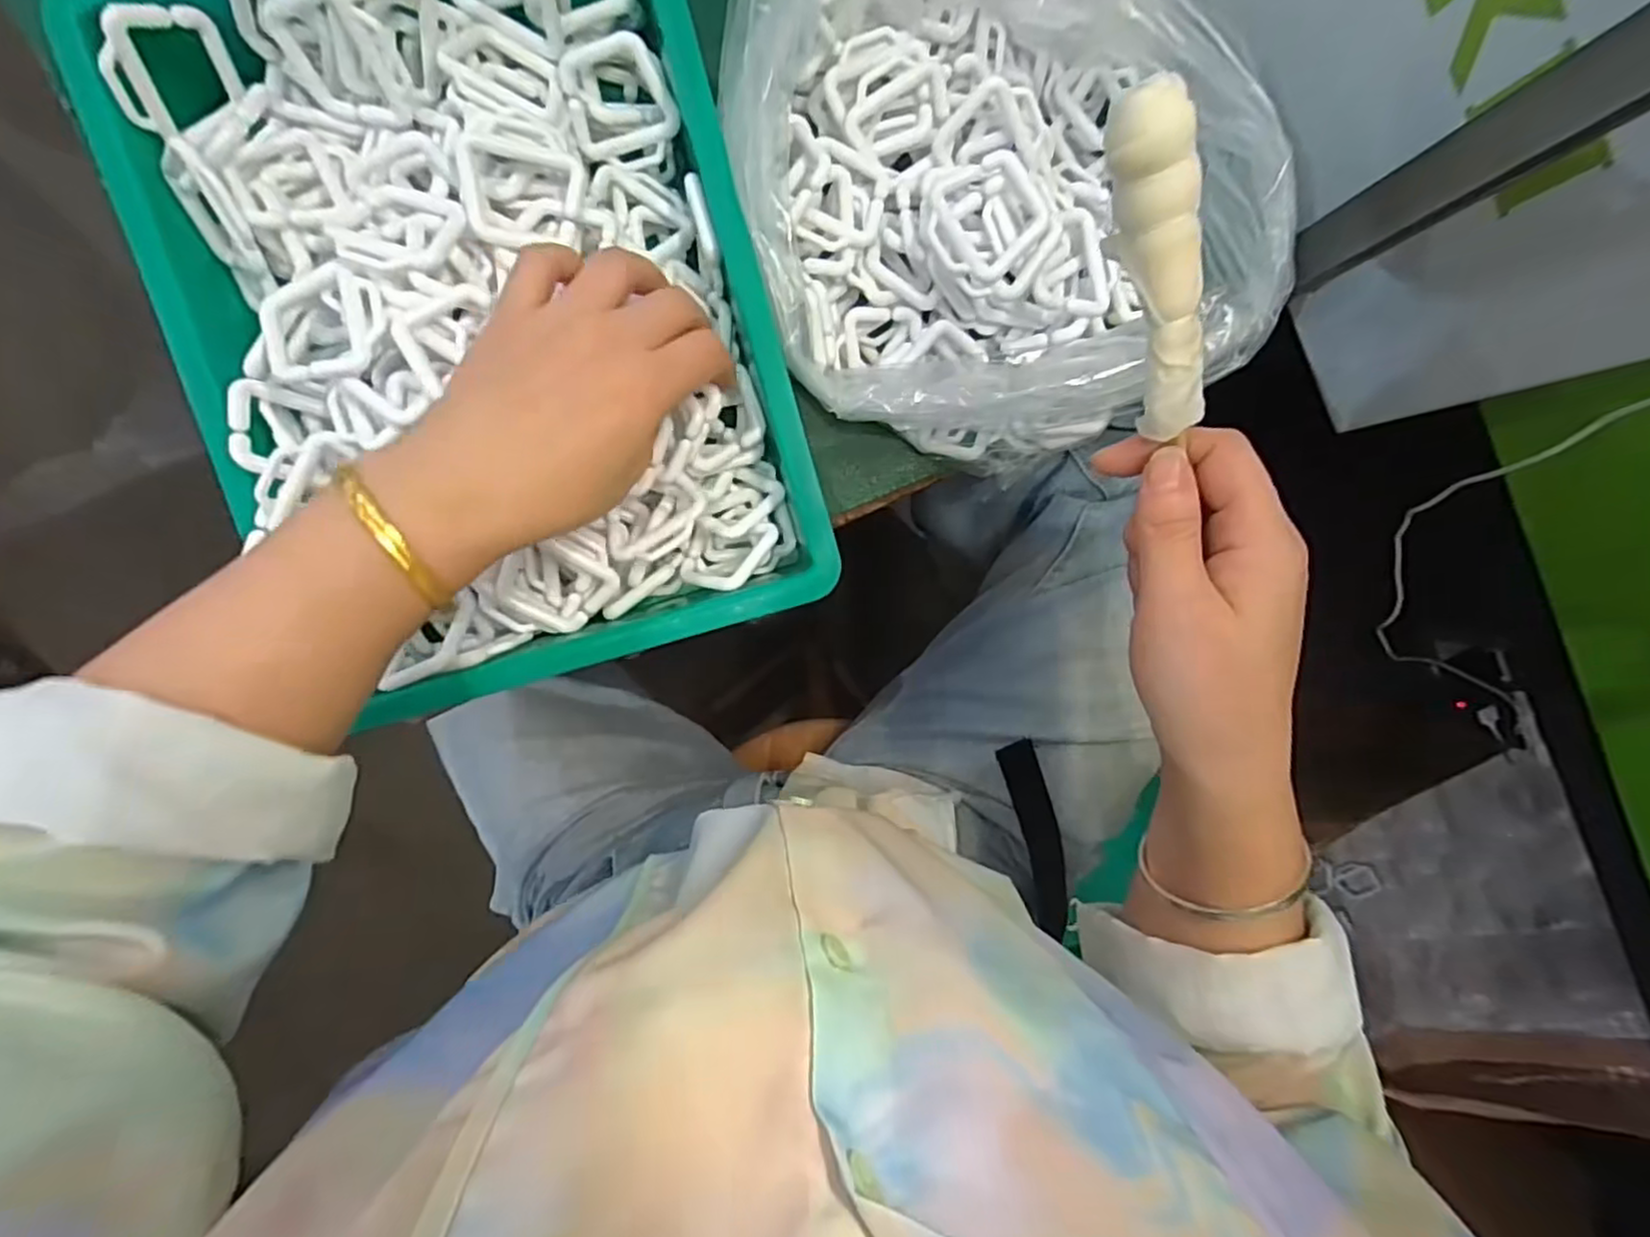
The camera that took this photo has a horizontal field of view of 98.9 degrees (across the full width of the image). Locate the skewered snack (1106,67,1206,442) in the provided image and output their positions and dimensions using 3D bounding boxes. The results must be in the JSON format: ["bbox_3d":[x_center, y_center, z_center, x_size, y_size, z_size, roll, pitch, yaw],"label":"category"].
[{"bbox_3d":[0.107,-0.108,0.223,0.018,0.018,0.103,-26,124,-1],"label":"skewered snack"}]

